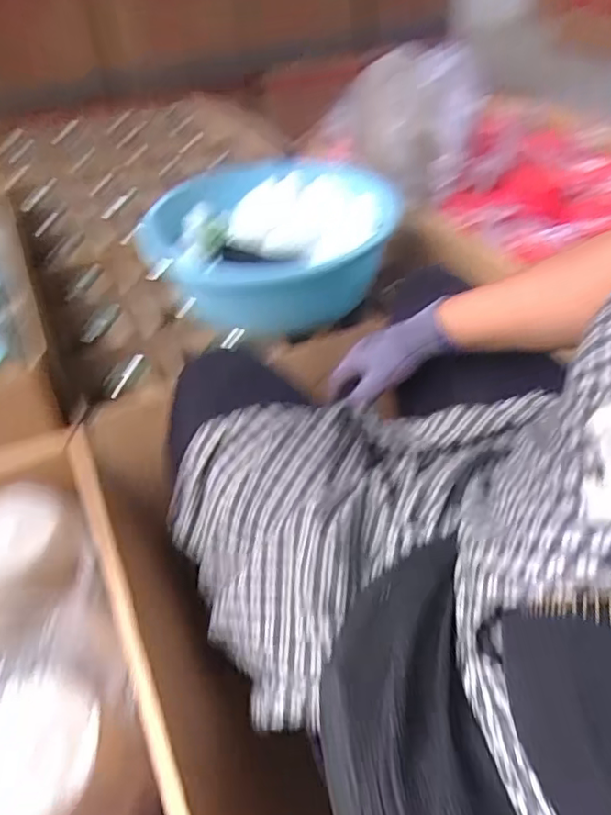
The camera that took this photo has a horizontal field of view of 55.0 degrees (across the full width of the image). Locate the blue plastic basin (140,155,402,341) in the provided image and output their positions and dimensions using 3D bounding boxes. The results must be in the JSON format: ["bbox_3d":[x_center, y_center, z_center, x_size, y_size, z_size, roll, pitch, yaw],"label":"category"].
[{"bbox_3d":[-0.030,-0.241,0.901,0.366,0.155,0.366,-2,41,2],"label":"blue plastic basin"}]

